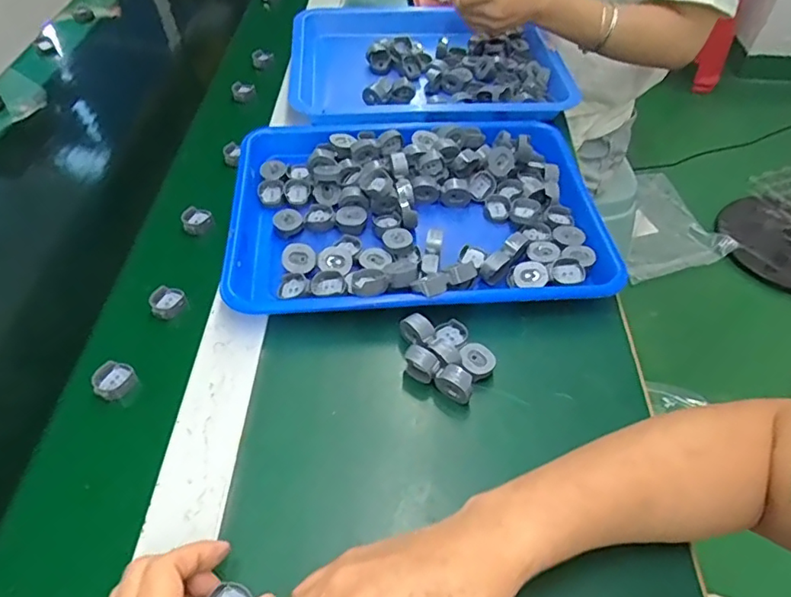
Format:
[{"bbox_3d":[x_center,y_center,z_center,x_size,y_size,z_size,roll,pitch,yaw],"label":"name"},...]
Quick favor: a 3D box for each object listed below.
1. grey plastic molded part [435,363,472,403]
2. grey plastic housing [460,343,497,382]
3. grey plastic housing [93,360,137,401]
[{"bbox_3d":[0.044,0.063,0.414,0.028,0.026,0.014,31,56,23],"label":"grey plastic molded part"},{"bbox_3d":[0.063,0.049,0.432,0.027,0.010,0.027,18,51,14],"label":"grey plastic housing"},{"bbox_3d":[-0.215,0.062,0.430,0.025,0.012,0.029,35,57,25],"label":"grey plastic housing"}]

